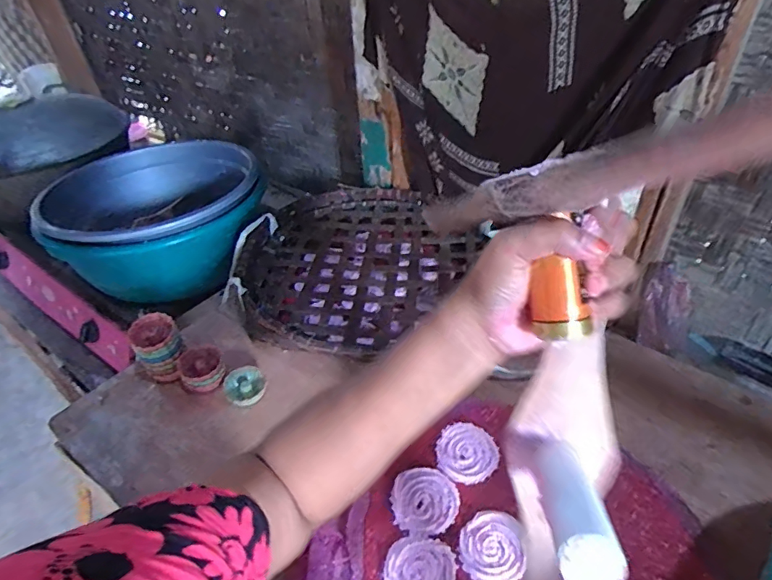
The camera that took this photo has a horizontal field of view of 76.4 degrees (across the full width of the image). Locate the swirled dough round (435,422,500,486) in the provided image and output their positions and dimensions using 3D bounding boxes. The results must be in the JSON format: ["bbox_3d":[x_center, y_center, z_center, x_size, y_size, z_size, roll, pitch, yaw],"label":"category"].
[{"bbox_3d":[0.101,0.204,0.618,0.075,0.007,0.078,-2,40,2],"label":"swirled dough round"}]

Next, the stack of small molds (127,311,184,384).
[{"bbox_3d":[-0.331,0.085,0.716,0.065,0.081,0.062,-25,44,-24],"label":"stack of small molds"}]

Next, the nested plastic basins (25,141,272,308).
[{"bbox_3d":[-0.466,-0.149,1.026,0.408,0.197,0.387,-2,40,2],"label":"nested plastic basins"}]

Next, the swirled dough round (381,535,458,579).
[{"bbox_3d":[0.034,0.295,0.513,0.071,0.007,0.077,-2,40,2],"label":"swirled dough round"}]

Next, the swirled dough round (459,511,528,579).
[{"bbox_3d":[0.118,0.281,0.536,0.069,0.004,0.078,6,41,11],"label":"swirled dough round"}]

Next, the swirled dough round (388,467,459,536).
[{"bbox_3d":[0.045,0.246,0.574,0.075,0.011,0.076,-2,40,2],"label":"swirled dough round"}]

